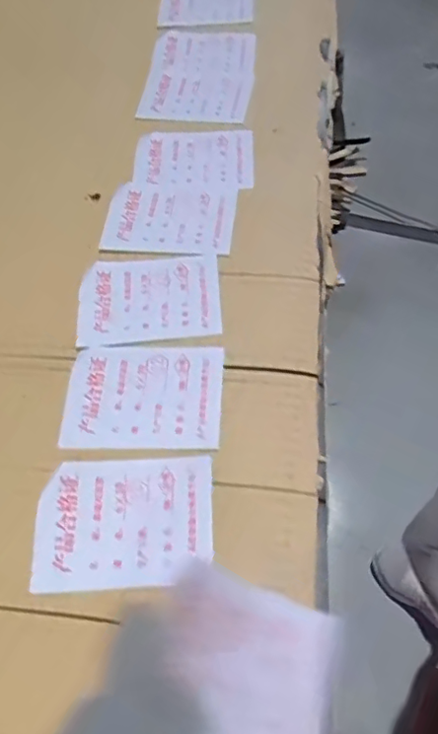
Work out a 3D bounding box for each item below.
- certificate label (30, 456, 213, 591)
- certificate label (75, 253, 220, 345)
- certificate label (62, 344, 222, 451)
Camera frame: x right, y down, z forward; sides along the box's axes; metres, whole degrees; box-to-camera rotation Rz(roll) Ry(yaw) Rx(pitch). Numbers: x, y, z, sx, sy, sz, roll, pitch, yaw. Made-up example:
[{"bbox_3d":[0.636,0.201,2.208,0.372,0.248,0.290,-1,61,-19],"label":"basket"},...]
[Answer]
[{"bbox_3d":[-0.056,0.090,0.335,0.102,0.007,0.074,-4,58,4],"label":"certificate label"},{"bbox_3d":[-0.052,-0.053,0.421,0.102,0.007,0.073,-6,58,3],"label":"certificate label"},{"bbox_3d":[-0.051,0.019,0.380,0.103,0.011,0.075,0,59,6],"label":"certificate label"}]

